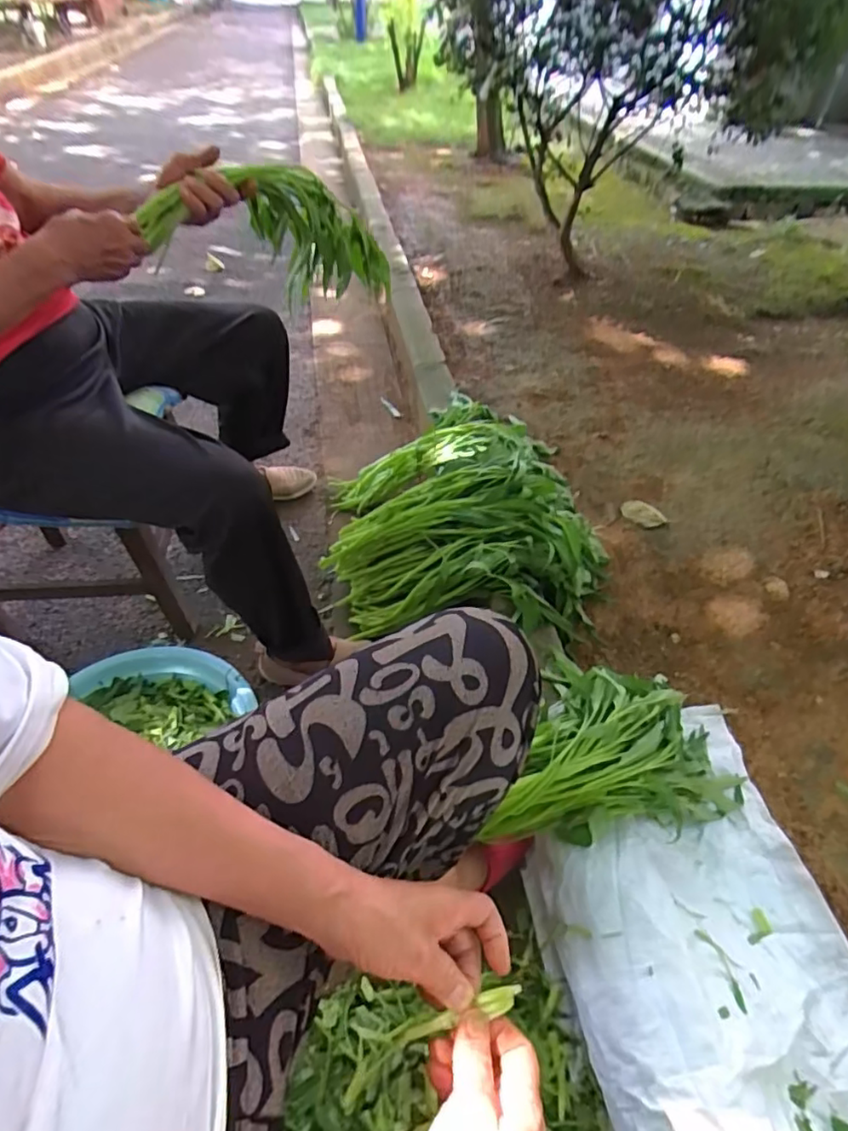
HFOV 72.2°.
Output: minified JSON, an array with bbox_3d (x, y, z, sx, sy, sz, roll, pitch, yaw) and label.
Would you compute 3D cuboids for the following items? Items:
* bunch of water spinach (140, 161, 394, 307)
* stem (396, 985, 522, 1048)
[{"bbox_3d":[-0.173,-0.444,0.805,0.308,0.157,0.111,2,38,-47],"label":"bunch of water spinach"},{"bbox_3d":[0.024,0.292,0.378,0.083,0.007,0.014,-16,51,-4],"label":"stem"}]

